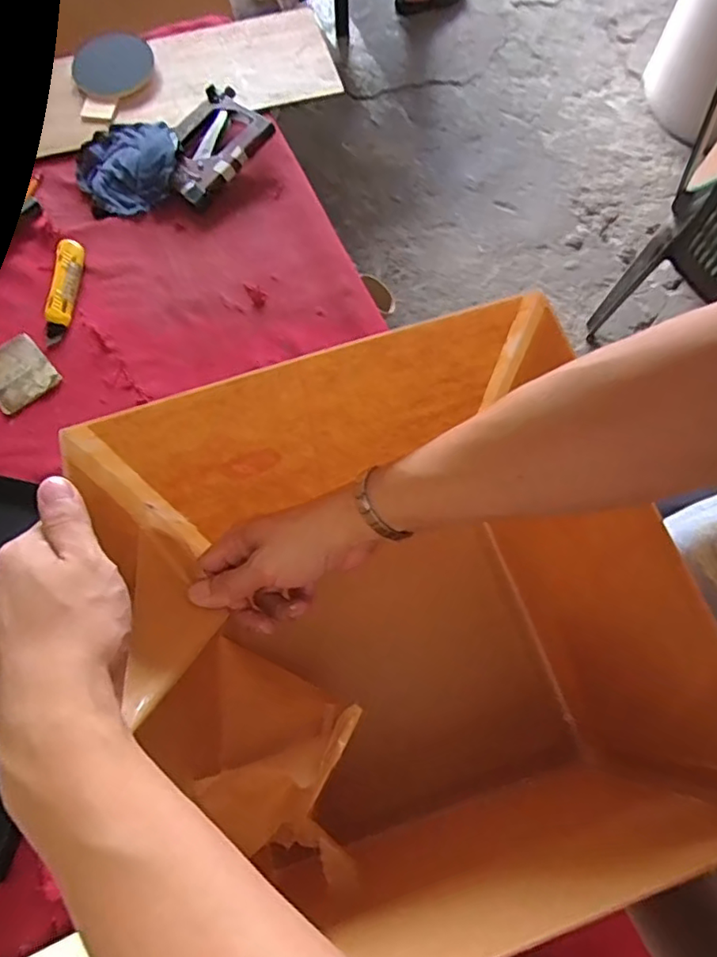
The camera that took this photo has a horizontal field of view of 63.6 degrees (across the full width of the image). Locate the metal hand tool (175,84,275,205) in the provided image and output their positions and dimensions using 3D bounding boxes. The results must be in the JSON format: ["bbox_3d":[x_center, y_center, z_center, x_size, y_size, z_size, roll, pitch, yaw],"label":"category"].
[{"bbox_3d":[-0.213,-0.477,0.822,0.160,0.035,0.136,-43,75,-14],"label":"metal hand tool"}]

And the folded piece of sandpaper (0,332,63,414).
[{"bbox_3d":[-0.413,-0.128,0.697,0.075,0.004,0.089,-40,75,-13],"label":"folded piece of sandpaper"}]

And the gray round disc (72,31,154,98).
[{"bbox_3d":[-0.380,-0.629,0.880,0.119,0.023,0.118,0,70,0],"label":"gray round disc"}]

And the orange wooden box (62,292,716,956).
[{"bbox_3d":[0.021,0.124,0.461,0.305,0.343,0.314,-17,71,-6],"label":"orange wooden box"}]

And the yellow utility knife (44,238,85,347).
[{"bbox_3d":[-0.375,-0.238,0.734,0.033,0.013,0.151,1,70,0],"label":"yellow utility knife"}]

